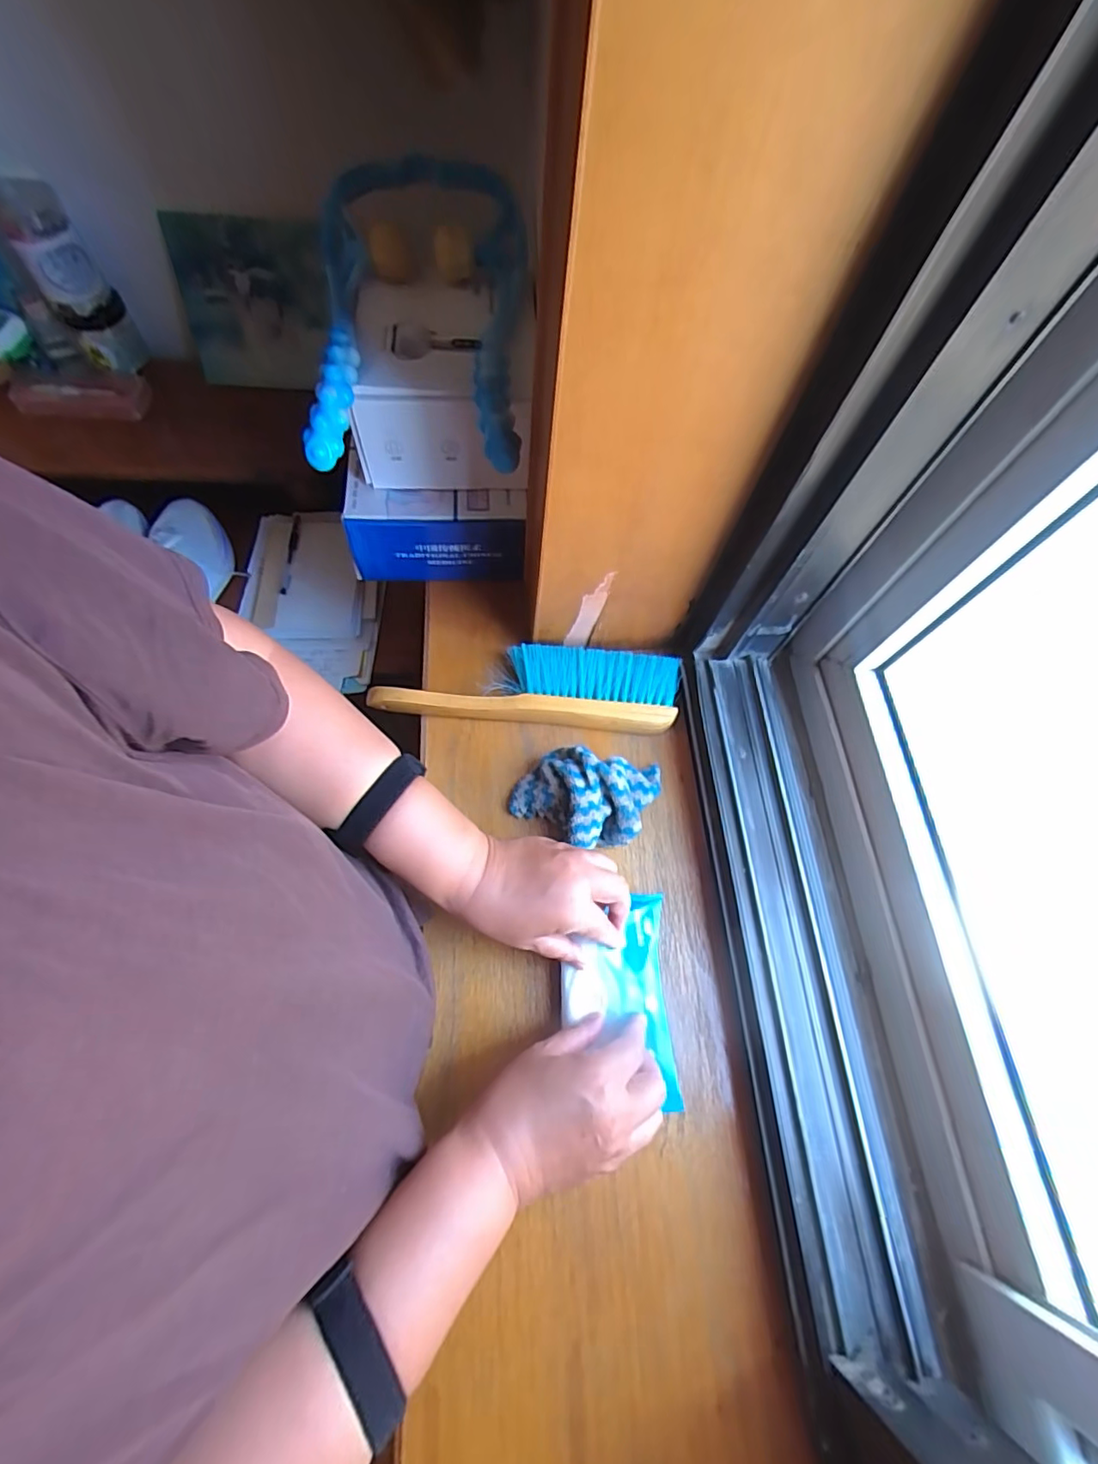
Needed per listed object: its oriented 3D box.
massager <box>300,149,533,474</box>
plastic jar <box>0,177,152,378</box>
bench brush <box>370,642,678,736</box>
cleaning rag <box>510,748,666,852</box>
[{"bbox_3d":[-0.109,-0.371,0.478,0.179,0.060,0.330,-2,67,-3],"label":"massager"},{"bbox_3d":[-0.639,-0.601,0.760,0.083,0.196,0.075,-34,73,-15],"label":"plastic jar"},{"bbox_3d":[-0.019,-0.048,0.564,0.289,0.034,0.079,4,67,-1],"label":"bench brush"},{"bbox_3d":[0.034,0.061,0.510,0.138,0.058,0.090,7,67,0],"label":"cleaning rag"}]

